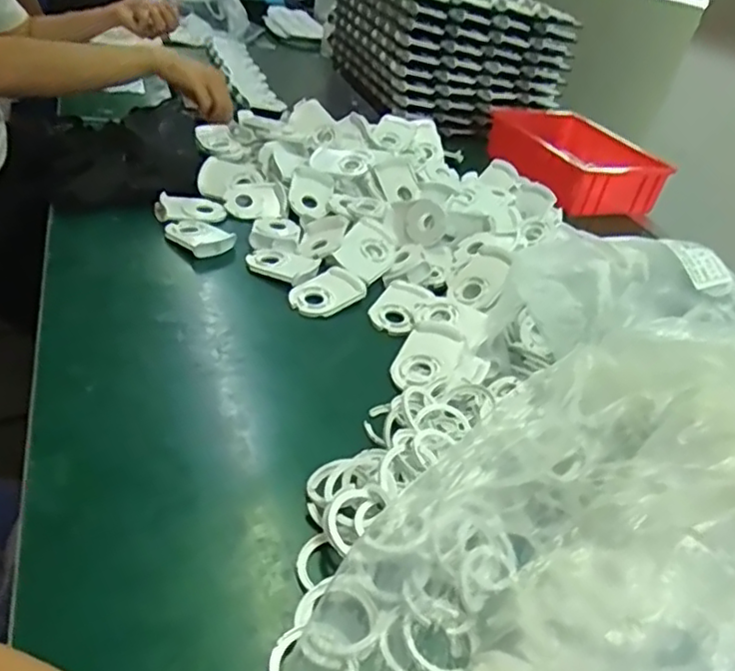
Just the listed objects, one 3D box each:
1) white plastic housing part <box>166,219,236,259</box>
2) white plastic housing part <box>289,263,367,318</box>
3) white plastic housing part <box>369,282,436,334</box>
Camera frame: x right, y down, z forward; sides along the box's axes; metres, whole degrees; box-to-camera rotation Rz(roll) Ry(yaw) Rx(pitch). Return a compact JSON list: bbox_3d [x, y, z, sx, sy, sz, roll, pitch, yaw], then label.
[{"bbox_3d":[-0.194,-0.115,0.751,0.069,0.017,0.058,32,39,26],"label":"white plastic housing part"},{"bbox_3d":[-0.042,-0.047,0.699,0.053,0.014,0.087,36,41,30],"label":"white plastic housing part"},{"bbox_3d":[0.037,-0.032,0.701,0.059,0.018,0.077,22,35,14],"label":"white plastic housing part"}]

